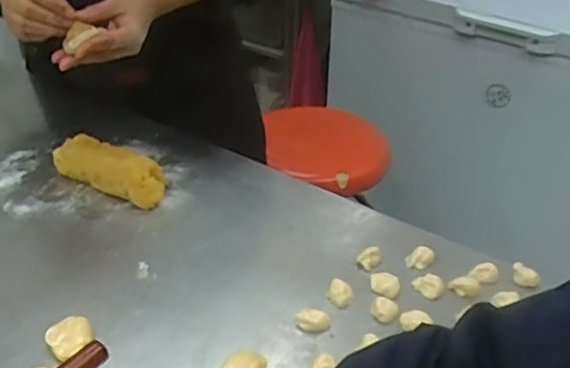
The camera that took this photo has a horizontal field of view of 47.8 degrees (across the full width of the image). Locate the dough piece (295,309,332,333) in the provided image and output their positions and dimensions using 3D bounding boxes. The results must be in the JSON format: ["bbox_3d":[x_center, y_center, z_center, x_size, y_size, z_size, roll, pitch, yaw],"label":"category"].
[{"bbox_3d":[0.027,0.130,0.617,0.033,0.013,0.021,3,34,2],"label":"dough piece"}]

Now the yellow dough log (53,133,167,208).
[{"bbox_3d":[-0.219,-0.021,0.804,0.172,0.050,0.061,19,38,25],"label":"yellow dough log"}]

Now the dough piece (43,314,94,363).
[{"bbox_3d":[-0.195,0.138,0.585,0.039,0.014,0.039,1,34,0],"label":"dough piece"}]

